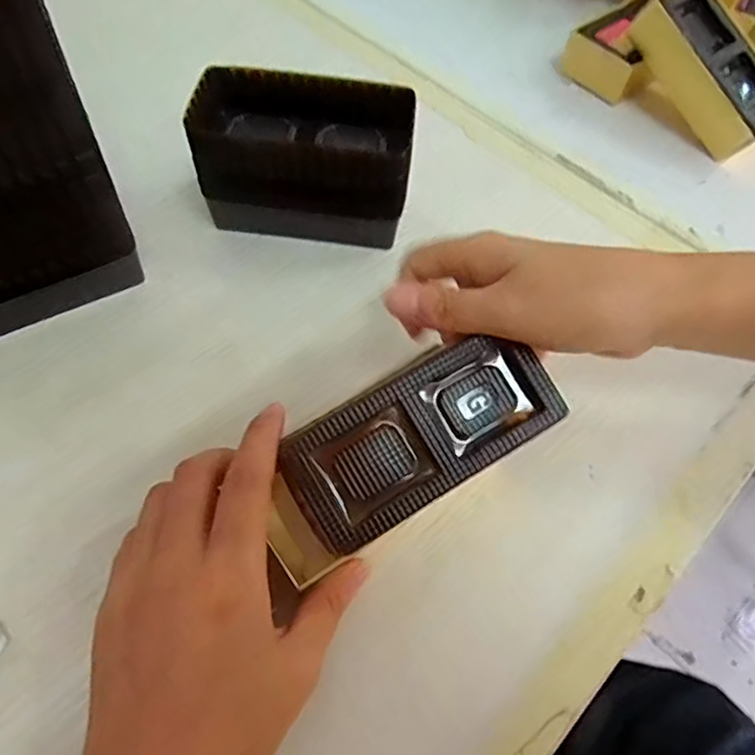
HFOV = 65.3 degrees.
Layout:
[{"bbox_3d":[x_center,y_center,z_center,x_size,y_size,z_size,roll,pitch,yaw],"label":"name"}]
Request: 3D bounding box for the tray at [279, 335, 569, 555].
[{"bbox_3d":[0.018,0.022,0.239,0.110,0.014,0.051,-29,65,-9],"label":"tray"}]

